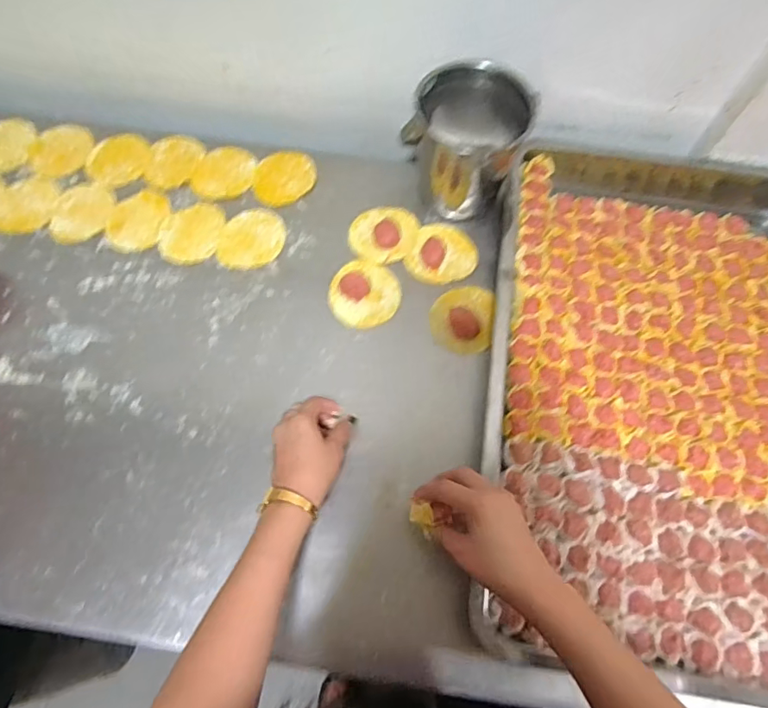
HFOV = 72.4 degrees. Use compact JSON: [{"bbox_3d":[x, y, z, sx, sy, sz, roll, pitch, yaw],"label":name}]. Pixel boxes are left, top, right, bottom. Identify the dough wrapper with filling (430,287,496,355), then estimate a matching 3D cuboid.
[{"bbox_3d":[0.093,-0.042,0.618,0.073,0.010,0.081,8,67,1],"label":"dough wrapper with filling"}]

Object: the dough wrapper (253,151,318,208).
[{"bbox_3d":[-0.132,-0.233,0.692,0.072,0.010,0.086,41,72,14],"label":"dough wrapper"}]

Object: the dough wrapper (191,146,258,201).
[{"bbox_3d":[-0.210,-0.240,0.694,0.075,0.006,0.084,19,68,6],"label":"dough wrapper"}]

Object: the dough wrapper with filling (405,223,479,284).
[{"bbox_3d":[0.075,-0.123,0.649,0.078,0.011,0.084,25,69,8],"label":"dough wrapper with filling"}]

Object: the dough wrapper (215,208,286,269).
[{"bbox_3d":[-0.164,-0.145,0.653,0.077,0.004,0.089,8,67,1],"label":"dough wrapper"}]

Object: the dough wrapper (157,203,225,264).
[{"bbox_3d":[-0.244,-0.154,0.665,0.073,0.004,0.094,10,67,2],"label":"dough wrapper"}]

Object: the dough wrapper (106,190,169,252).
[{"bbox_3d":[-0.312,-0.169,0.665,0.070,0.004,0.091,12,71,3],"label":"dough wrapper"}]

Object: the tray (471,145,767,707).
[{"bbox_3d":[0.315,0.014,0.579,0.383,0.052,0.597,9,67,2],"label":"tray"}]

